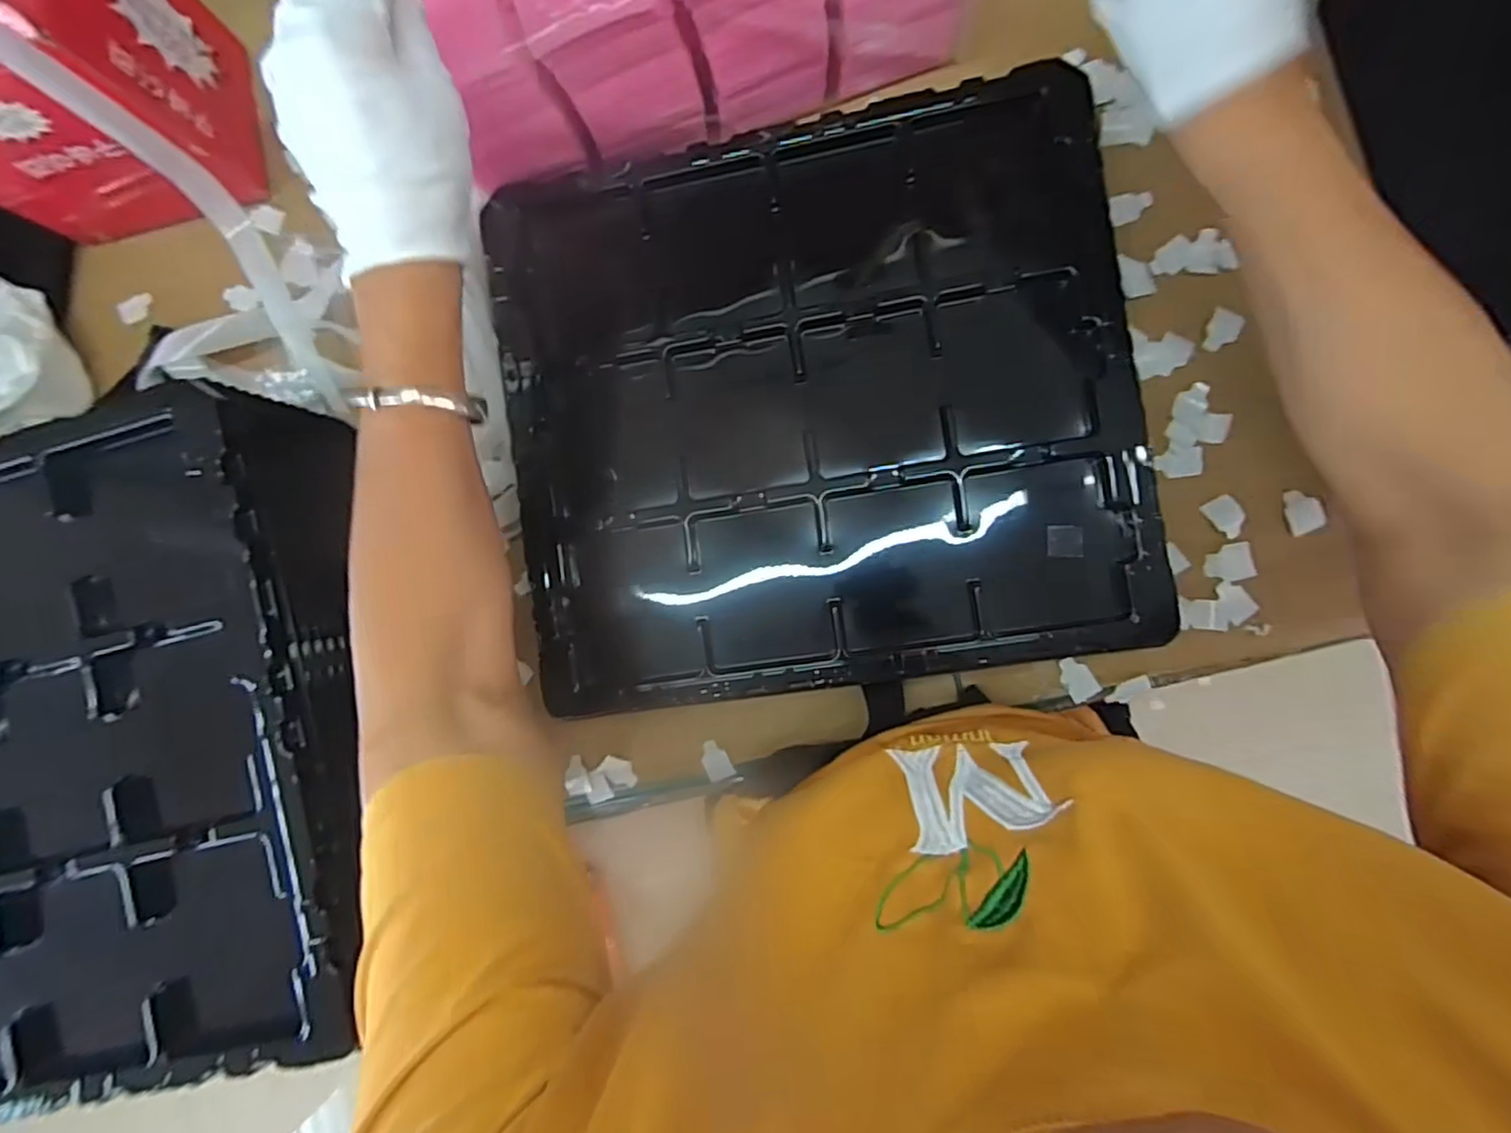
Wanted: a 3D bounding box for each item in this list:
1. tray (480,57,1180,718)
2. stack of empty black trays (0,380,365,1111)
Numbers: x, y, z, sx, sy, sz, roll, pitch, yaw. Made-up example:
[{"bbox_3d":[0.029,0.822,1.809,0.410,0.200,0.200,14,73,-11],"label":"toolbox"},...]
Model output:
[{"bbox_3d":[0.032,-0.095,0.414,0.370,0.052,0.329,-9,89,7],"label":"tray"},{"bbox_3d":[-0.390,0.109,0.386,0.362,0.108,0.326,-13,88,7],"label":"stack of empty black trays"}]

